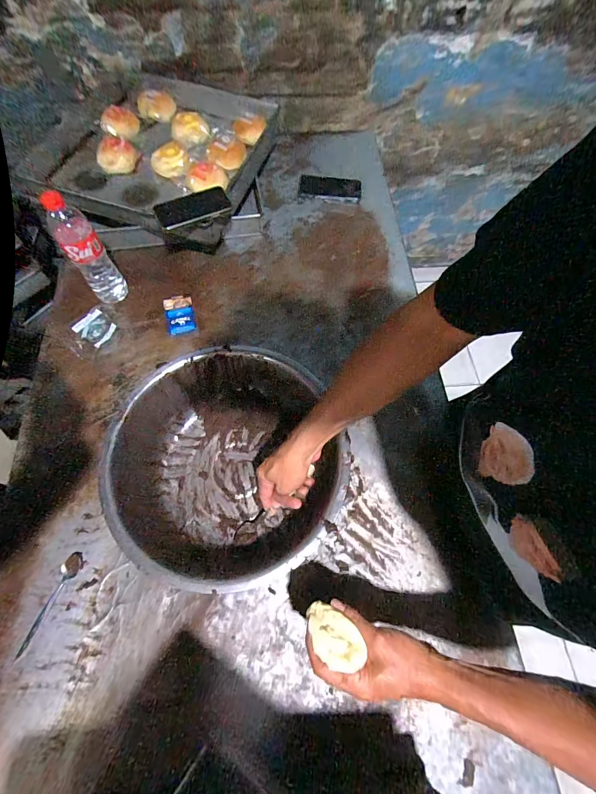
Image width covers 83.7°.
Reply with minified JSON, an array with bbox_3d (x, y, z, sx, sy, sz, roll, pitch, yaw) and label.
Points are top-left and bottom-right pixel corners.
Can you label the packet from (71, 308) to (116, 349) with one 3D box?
[{"bbox_3d":[-0.407,-0.138,0.672,0.070,0.013,0.061,38,72,12],"label":"packet"}]

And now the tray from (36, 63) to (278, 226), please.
[{"bbox_3d":[-0.319,-0.595,0.796,0.460,0.088,0.486,14,68,4],"label":"tray"}]

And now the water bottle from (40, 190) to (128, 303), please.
[{"bbox_3d":[-0.396,-0.270,0.627,0.068,0.196,0.059,-33,73,-14],"label":"water bottle"}]

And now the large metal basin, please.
[{"bbox_3d":[-0.114,0.081,0.540,0.356,0.115,0.351,1,68,-2],"label":"large metal basin"}]

